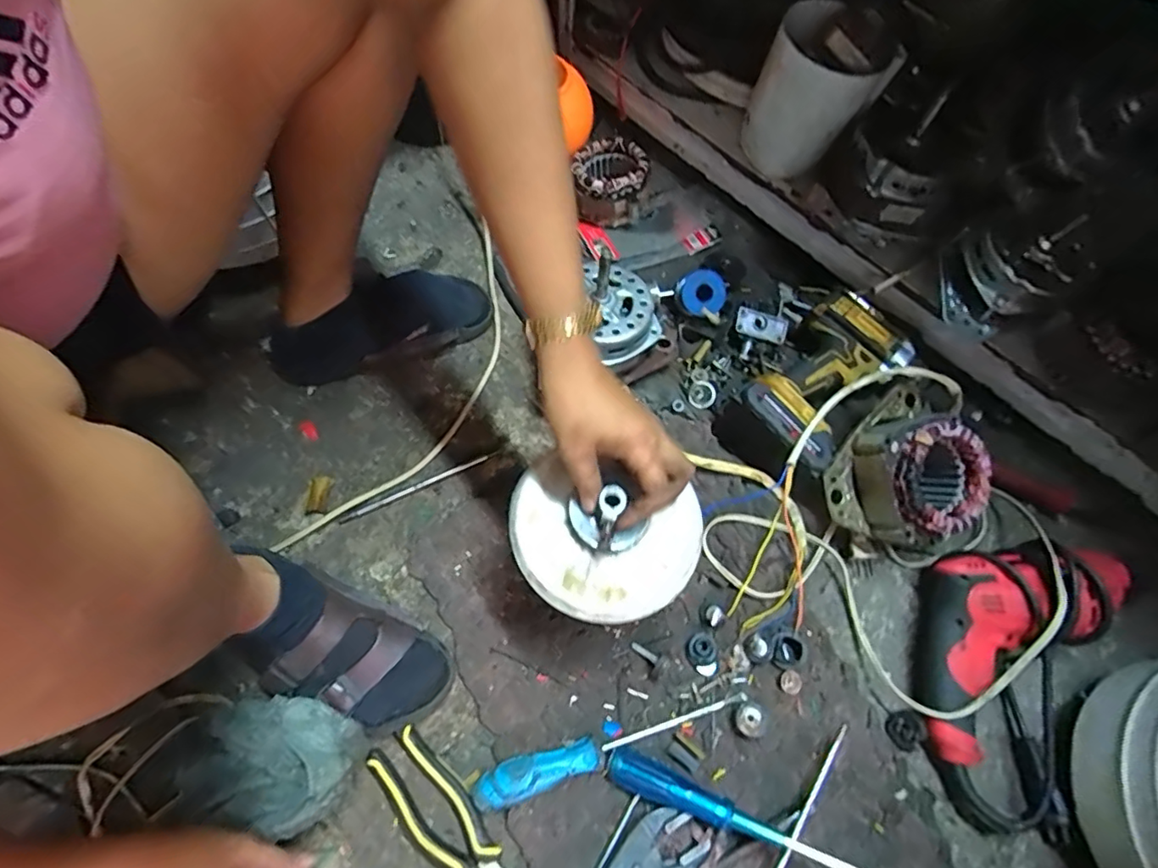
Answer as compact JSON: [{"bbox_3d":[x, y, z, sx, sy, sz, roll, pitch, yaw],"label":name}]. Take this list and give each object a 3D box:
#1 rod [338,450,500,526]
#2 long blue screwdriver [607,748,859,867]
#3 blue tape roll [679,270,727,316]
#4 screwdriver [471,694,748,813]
[{"bbox_3d":[-0.172,0.054,0.603,0.177,0.009,0.011,-24,68,-10],"label":"rod"},{"bbox_3d":[0.202,0.322,0.408,0.388,0.023,0.027,12,65,24],"label":"long blue screwdriver"},{"bbox_3d":[0.146,-0.168,0.668,0.053,0.024,0.050,-4,70,10],"label":"blue tape roll"},{"bbox_3d":[0.029,0.265,0.487,0.244,0.030,0.031,-18,67,-9],"label":"screwdriver"}]

